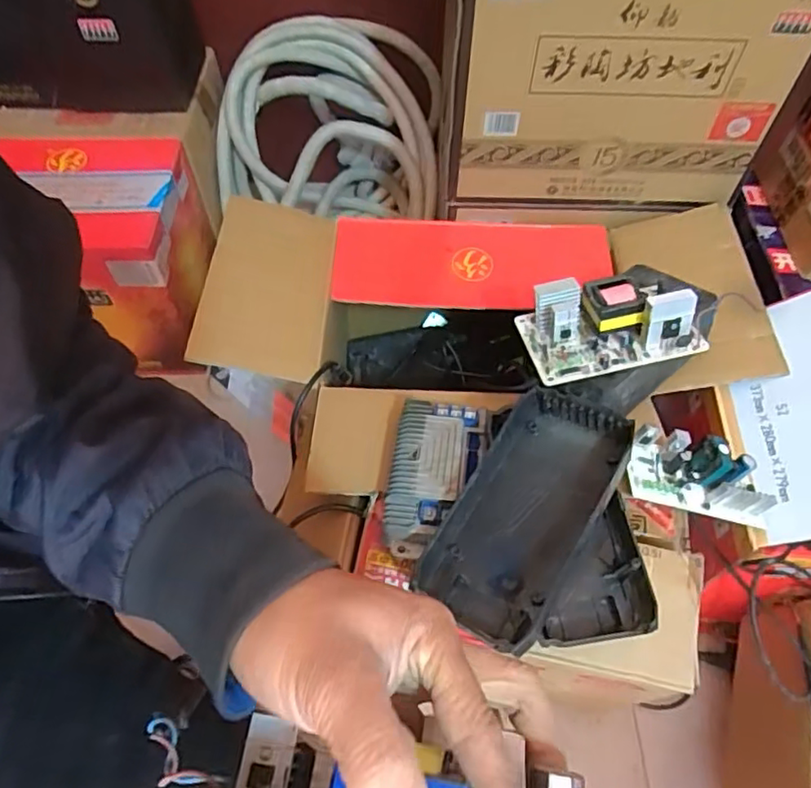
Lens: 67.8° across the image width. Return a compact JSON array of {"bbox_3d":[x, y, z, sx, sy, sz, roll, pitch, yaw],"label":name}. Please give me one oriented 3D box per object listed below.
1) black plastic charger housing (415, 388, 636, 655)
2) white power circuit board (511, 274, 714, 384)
[{"bbox_3d":[0.106,0.086,0.512,0.116,0.041,0.193,17,64,34],"label":"black plastic charger housing"},{"bbox_3d":[0.202,-0.077,0.601,0.163,0.063,0.106,-15,54,3],"label":"white power circuit board"}]

